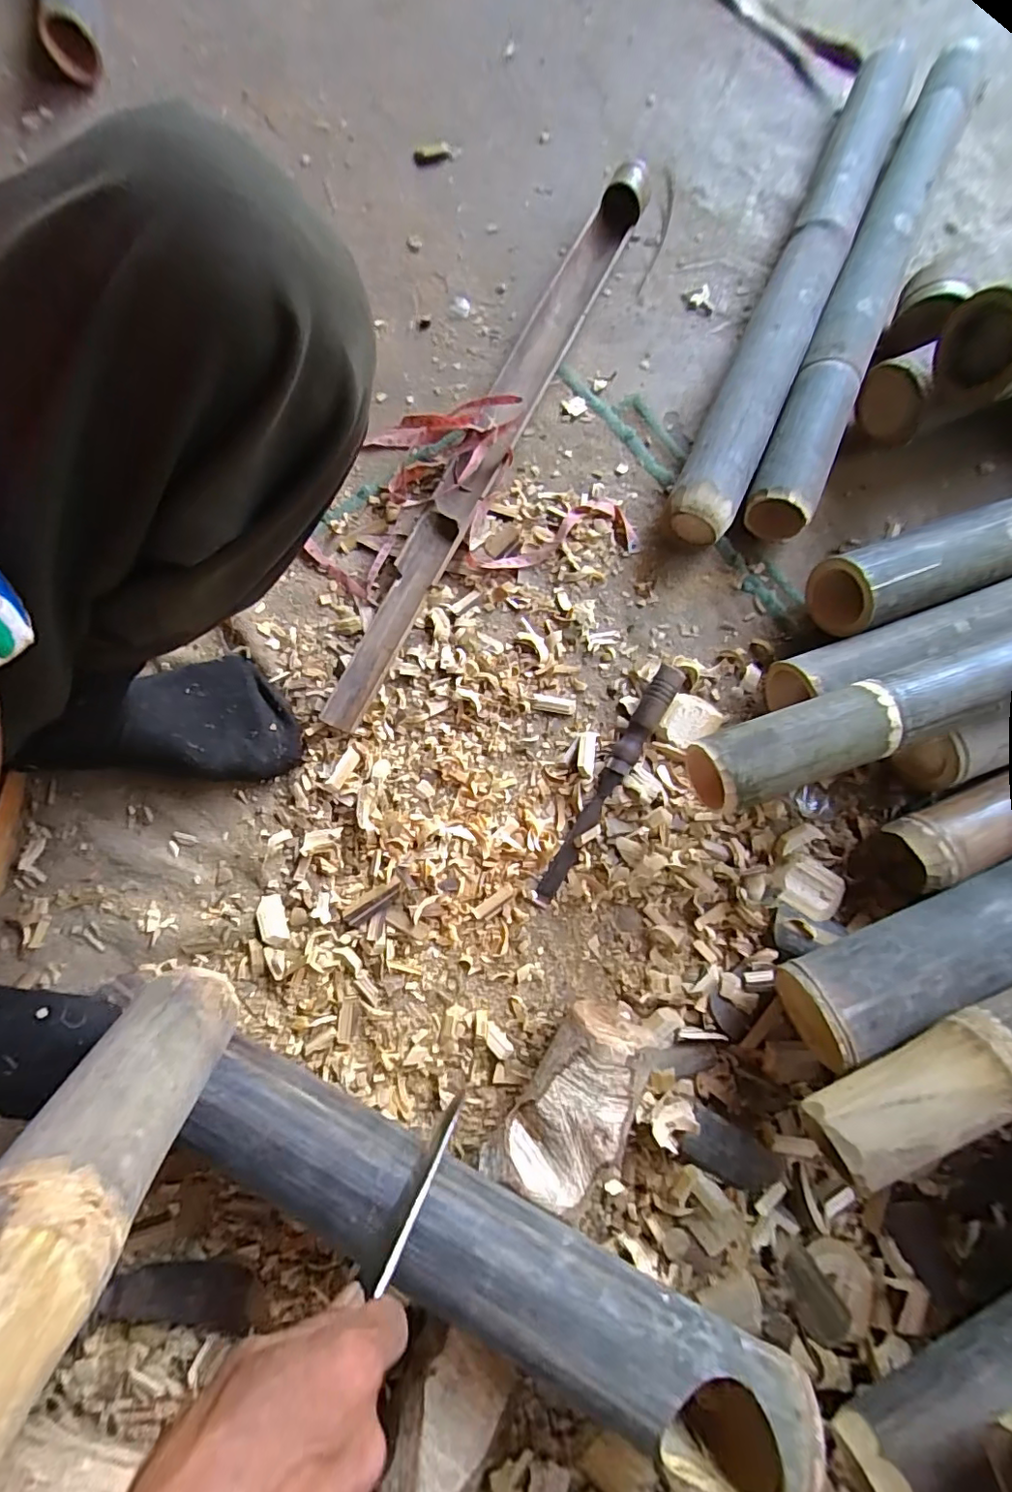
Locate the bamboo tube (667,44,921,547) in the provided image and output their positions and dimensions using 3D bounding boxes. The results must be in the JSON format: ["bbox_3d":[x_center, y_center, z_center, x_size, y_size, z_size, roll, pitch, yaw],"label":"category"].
[{"bbox_3d":[0.308,-0.484,0.580,0.065,0.065,0.636,24,80,3],"label":"bamboo tube"}]

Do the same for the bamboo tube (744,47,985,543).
[{"bbox_3d":[0.394,-0.507,0.587,0.071,0.063,0.652,25,80,3],"label":"bamboo tube"}]

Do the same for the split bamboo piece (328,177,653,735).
[{"bbox_3d":[-0.013,-0.315,0.544,0.047,0.044,0.666,26,80,3],"label":"split bamboo piece"}]

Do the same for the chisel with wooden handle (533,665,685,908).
[{"bbox_3d":[0.091,0.036,0.484,0.022,0.035,0.238,31,80,4],"label":"chisel with wooden handle"}]

